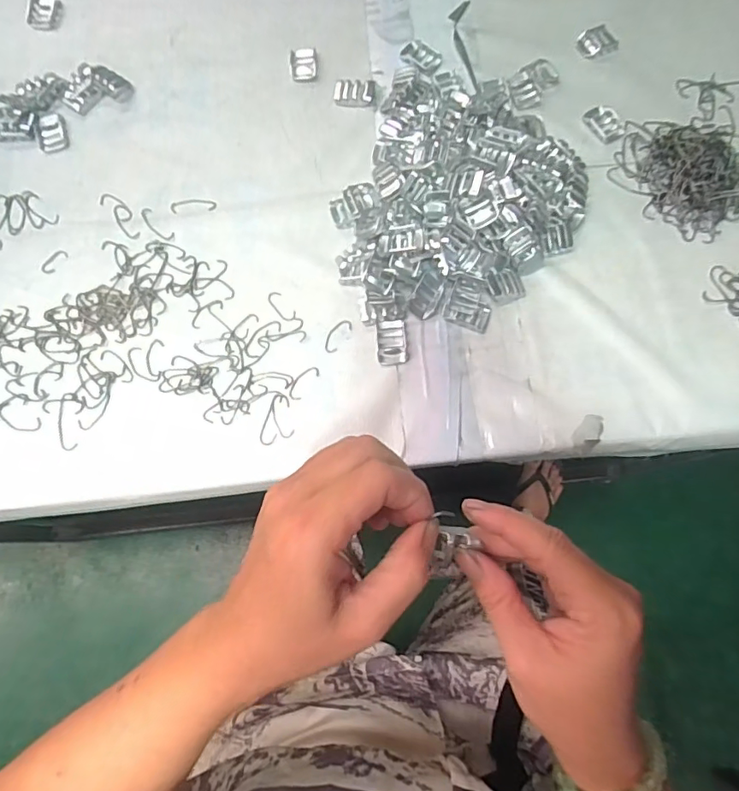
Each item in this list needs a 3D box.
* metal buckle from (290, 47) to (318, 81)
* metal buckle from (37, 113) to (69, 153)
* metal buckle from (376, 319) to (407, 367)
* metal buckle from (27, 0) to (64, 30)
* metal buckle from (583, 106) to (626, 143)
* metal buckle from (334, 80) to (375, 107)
[{"bbox_3d":[-0.064,-0.324,0.512,0.026,0.008,0.036,-2,76,0],"label":"metal buckle"},{"bbox_3d":[-0.300,-0.249,0.495,0.025,0.006,0.039,-14,76,-4],"label":"metal buckle"},{"bbox_3d":[0.018,-0.045,0.436,0.024,0.006,0.038,-4,76,-1],"label":"metal buckle"},{"bbox_3d":[-0.329,-0.389,0.530,0.032,0.008,0.038,5,76,1],"label":"metal buckle"},{"bbox_3d":[0.223,-0.257,0.495,0.029,0.004,0.039,-32,78,-8],"label":"metal buckle"},{"bbox_3d":[-0.014,-0.290,0.501,0.038,0.005,0.028,5,76,1],"label":"metal buckle"}]

